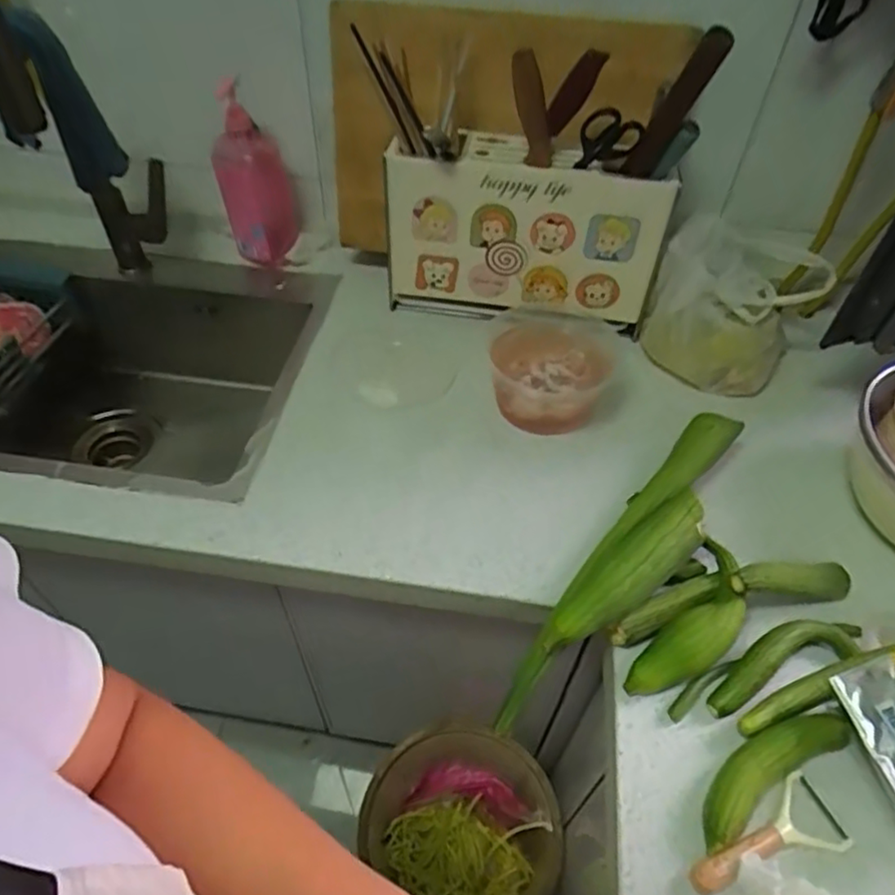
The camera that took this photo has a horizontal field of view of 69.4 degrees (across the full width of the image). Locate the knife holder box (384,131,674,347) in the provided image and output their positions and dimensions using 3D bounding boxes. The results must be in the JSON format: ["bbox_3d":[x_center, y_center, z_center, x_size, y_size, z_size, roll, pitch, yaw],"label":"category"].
[{"bbox_3d":[0.099,-0.277,0.881,0.359,0.226,0.079,11,50,7],"label":"knife holder box"}]

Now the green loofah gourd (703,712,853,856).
[{"bbox_3d":[0.270,0.273,0.547,0.166,0.031,0.044,-24,54,-21],"label":"green loofah gourd"}]

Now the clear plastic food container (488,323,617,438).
[{"bbox_3d":[0.131,-0.096,0.827,0.141,0.084,0.146,10,50,7],"label":"clear plastic food container"}]

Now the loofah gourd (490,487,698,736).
[{"bbox_3d":[0.150,0.146,0.626,0.290,0.075,0.060,-34,58,-27],"label":"loofah gourd"}]

